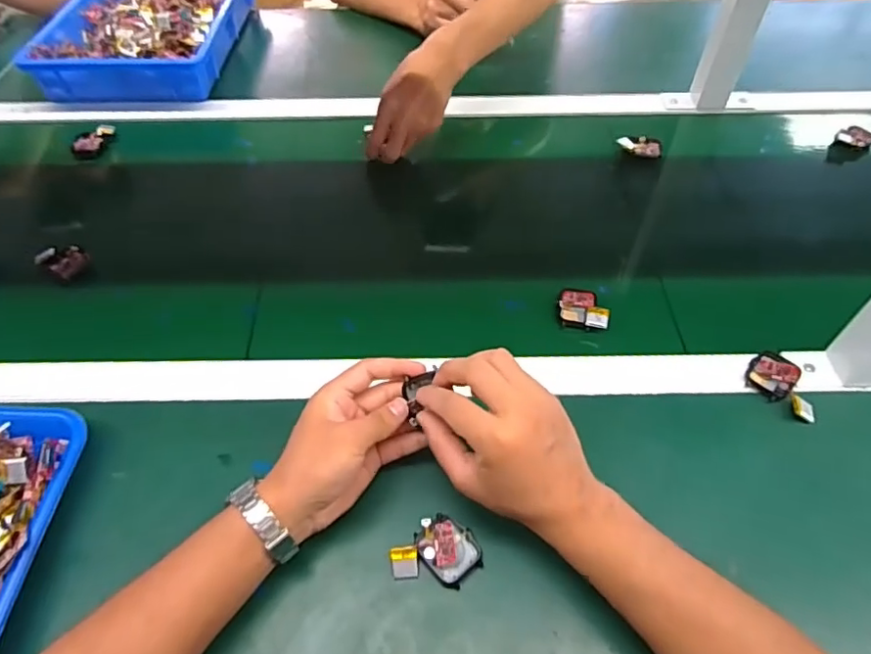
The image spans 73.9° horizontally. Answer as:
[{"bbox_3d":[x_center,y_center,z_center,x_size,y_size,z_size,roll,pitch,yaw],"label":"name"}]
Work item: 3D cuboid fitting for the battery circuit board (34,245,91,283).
[{"bbox_3d":[-0.393,-0.072,0.612,0.049,0.017,0.039,30,59,21],"label":"battery circuit board"}]

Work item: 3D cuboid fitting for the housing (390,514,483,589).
[{"bbox_3d":[0.002,0.162,0.424,0.062,0.011,0.047,7,53,6],"label":"housing"}]

